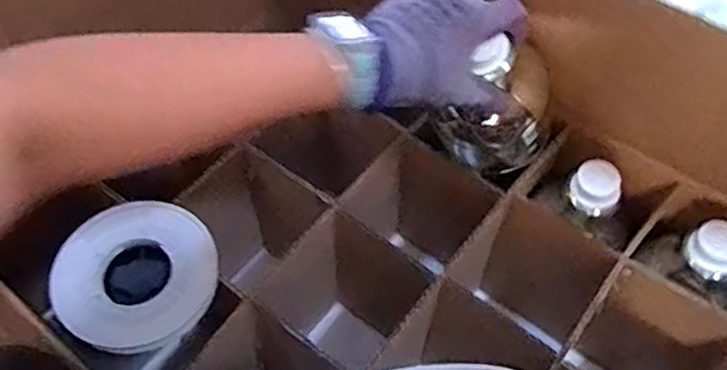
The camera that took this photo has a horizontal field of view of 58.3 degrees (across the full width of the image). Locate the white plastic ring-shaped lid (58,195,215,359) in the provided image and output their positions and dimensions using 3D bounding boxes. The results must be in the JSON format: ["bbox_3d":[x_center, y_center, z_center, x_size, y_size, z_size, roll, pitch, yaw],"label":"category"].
[{"bbox_3d":[-0.181,0.068,0.520,0.119,0.025,0.121,2,57,-3],"label":"white plastic ring-shaped lid"}]

